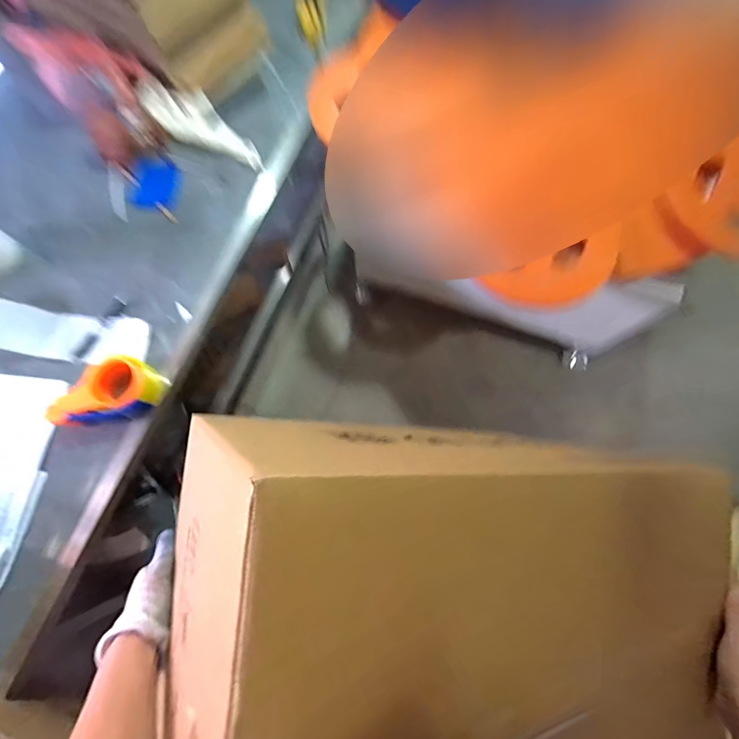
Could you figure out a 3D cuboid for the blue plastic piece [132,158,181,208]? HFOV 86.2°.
[{"bbox_3d":[-0.432,-0.379,0.803,0.087,0.004,0.108,-1,77,-5],"label":"blue plastic piece"}]

